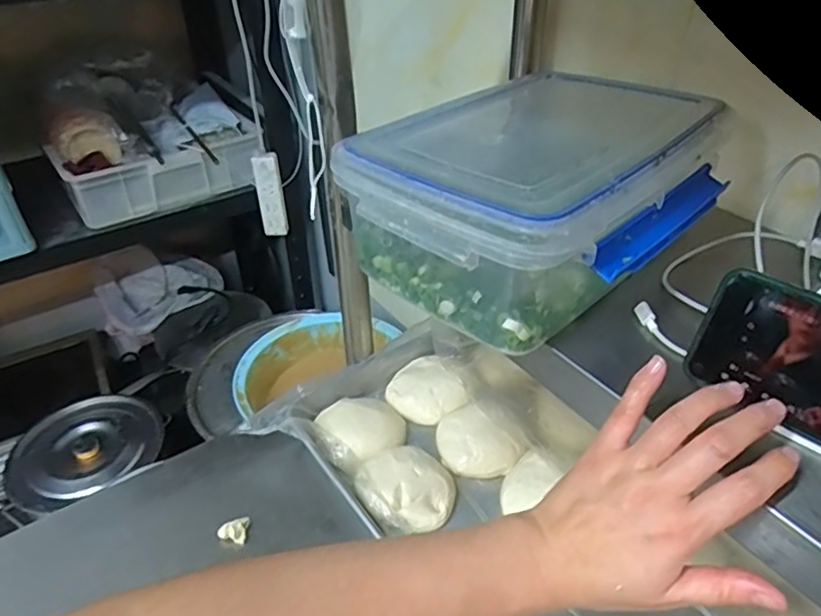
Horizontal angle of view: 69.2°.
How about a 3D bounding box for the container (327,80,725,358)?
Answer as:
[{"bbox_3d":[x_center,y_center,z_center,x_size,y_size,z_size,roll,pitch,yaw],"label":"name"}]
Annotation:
[{"bbox_3d":[0.110,-0.096,0.489,0.217,0.107,0.298,30,48,33],"label":"container"}]

